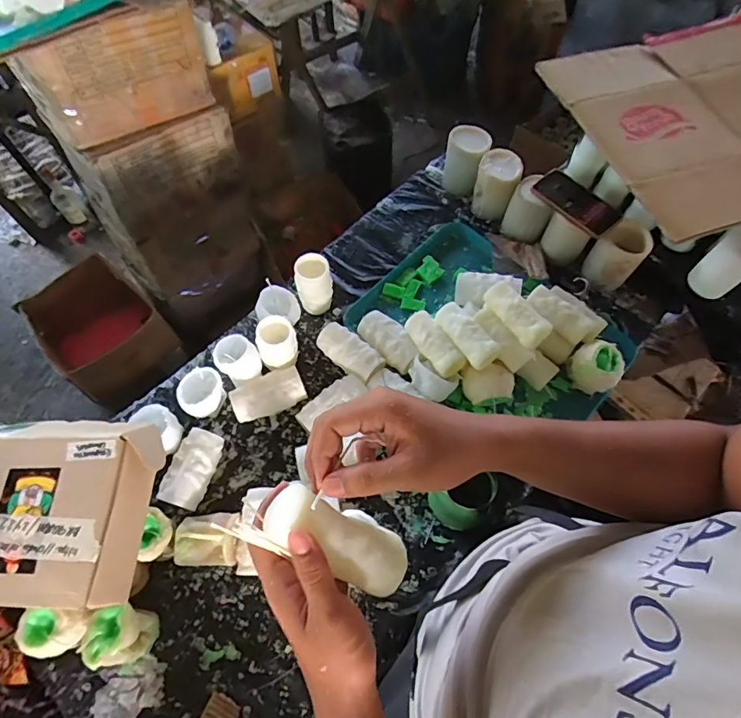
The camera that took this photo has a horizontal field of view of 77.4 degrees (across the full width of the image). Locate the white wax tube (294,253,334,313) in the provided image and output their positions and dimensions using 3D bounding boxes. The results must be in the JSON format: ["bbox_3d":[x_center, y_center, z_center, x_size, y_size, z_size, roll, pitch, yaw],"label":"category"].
[{"bbox_3d":[-0.101,-0.131,0.840,0.065,0.113,0.058,-12,65,-6],"label":"white wax tube"}]

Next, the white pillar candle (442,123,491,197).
[{"bbox_3d":[0.199,-0.412,0.979,0.084,0.118,0.087,11,65,5],"label":"white pillar candle"}]

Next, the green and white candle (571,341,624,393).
[{"bbox_3d":[0.381,0.014,0.774,0.067,0.071,0.072,0,65,0],"label":"green and white candle"}]

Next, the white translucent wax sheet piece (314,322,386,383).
[{"bbox_3d":[-0.035,-0.012,0.813,0.127,0.047,0.064,40,71,17],"label":"white translucent wax sheet piece"}]

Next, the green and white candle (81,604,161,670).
[{"bbox_3d":[-0.326,0.363,0.614,0.067,0.077,0.071,-9,65,-5],"label":"green and white candle"}]

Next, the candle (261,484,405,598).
[{"bbox_3d":[-0.022,0.141,0.358,0.118,0.042,0.047,36,66,-17],"label":"candle"}]

